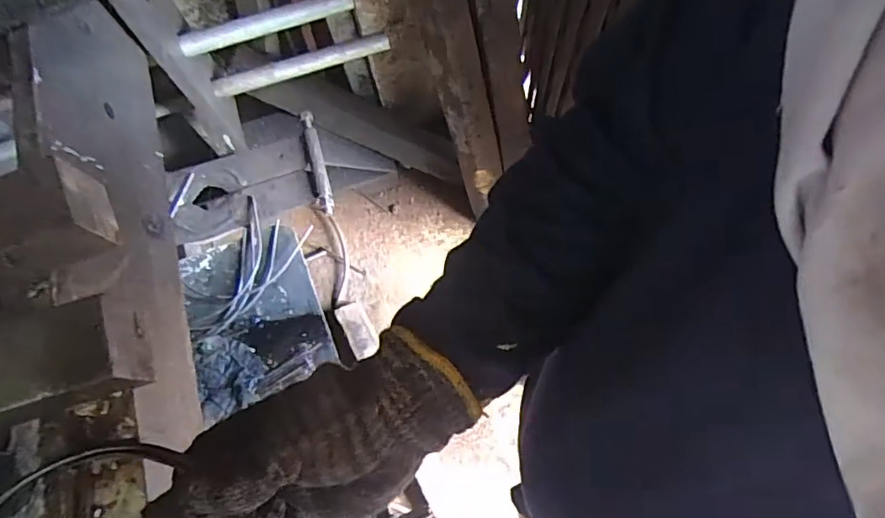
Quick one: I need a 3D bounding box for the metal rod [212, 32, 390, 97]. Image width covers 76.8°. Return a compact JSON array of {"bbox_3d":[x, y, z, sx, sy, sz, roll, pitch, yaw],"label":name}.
[{"bbox_3d":[-0.197,-0.274,0.782,0.248,0.026,0.020,-17,76,-3],"label":"metal rod"}]

